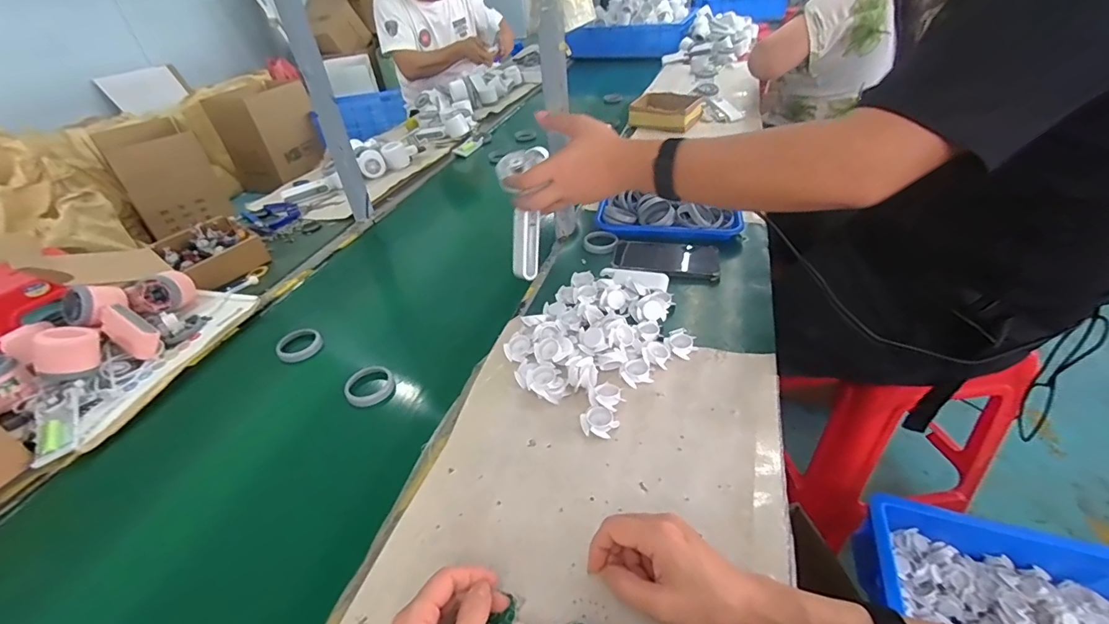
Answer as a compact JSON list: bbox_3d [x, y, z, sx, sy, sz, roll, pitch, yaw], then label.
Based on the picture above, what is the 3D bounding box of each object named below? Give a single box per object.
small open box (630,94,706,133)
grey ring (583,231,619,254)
[{"bbox_3d":[0.300,-0.539,1.267,0.182,0.064,0.155,10,40,20],"label":"small open box"},{"bbox_3d":[0.078,-0.120,0.801,0.060,0.015,0.060,-2,37,6],"label":"grey ring"}]

